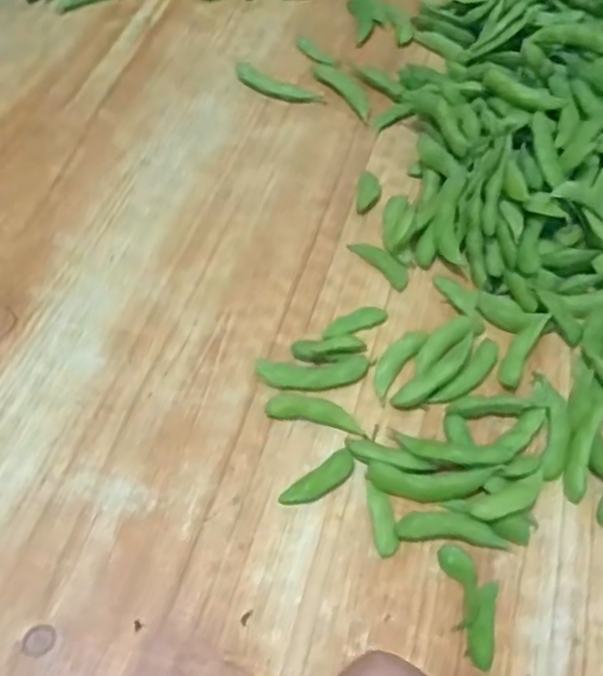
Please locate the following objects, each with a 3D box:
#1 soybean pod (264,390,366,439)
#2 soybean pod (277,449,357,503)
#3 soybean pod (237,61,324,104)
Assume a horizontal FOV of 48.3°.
[{"bbox_3d":[0.008,0.036,0.335,0.049,0.006,0.015,12,57,5],"label":"soybean pod"},{"bbox_3d":[0.009,0.068,0.315,0.039,0.005,0.012,-31,63,-21],"label":"soybean pod"},{"bbox_3d":[-0.017,-0.176,0.470,0.064,0.010,0.017,21,58,11],"label":"soybean pod"}]

